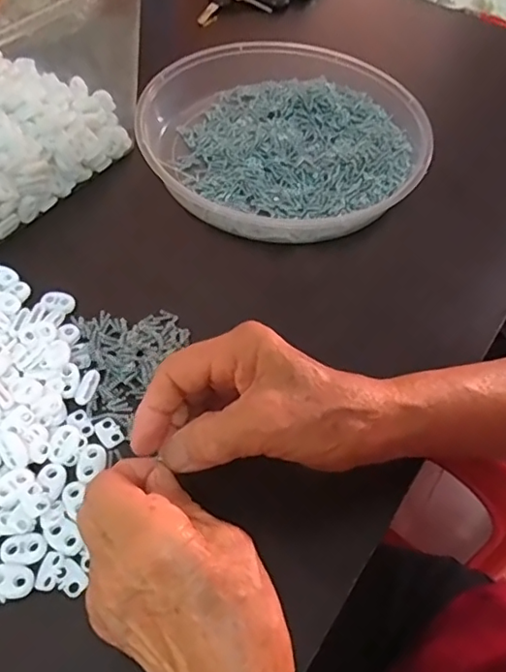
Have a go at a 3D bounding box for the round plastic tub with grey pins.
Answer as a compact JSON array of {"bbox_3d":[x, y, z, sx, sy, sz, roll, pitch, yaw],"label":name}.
[{"bbox_3d":[0.020,-0.165,0.467,0.238,0.041,0.217,2,54,-3],"label":"round plastic tub with grey pins"}]

